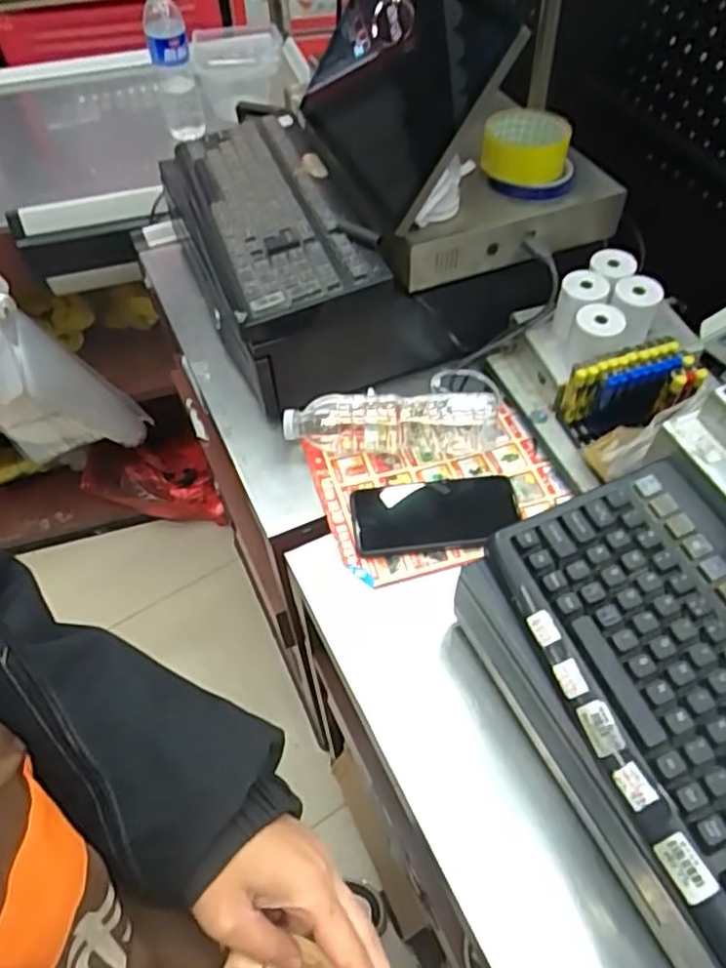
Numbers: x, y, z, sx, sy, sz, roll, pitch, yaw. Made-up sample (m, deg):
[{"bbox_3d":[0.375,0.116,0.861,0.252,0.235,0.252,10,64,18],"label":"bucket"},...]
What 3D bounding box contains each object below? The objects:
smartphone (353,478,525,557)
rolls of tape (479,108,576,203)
[{"bbox_3d":[0.072,0.030,0.655,0.162,0.014,0.078,-5,54,-2],"label":"smartphone"},{"bbox_3d":[0.169,-0.335,0.672,0.094,0.055,0.098,3,54,4],"label":"rolls of tape"}]

